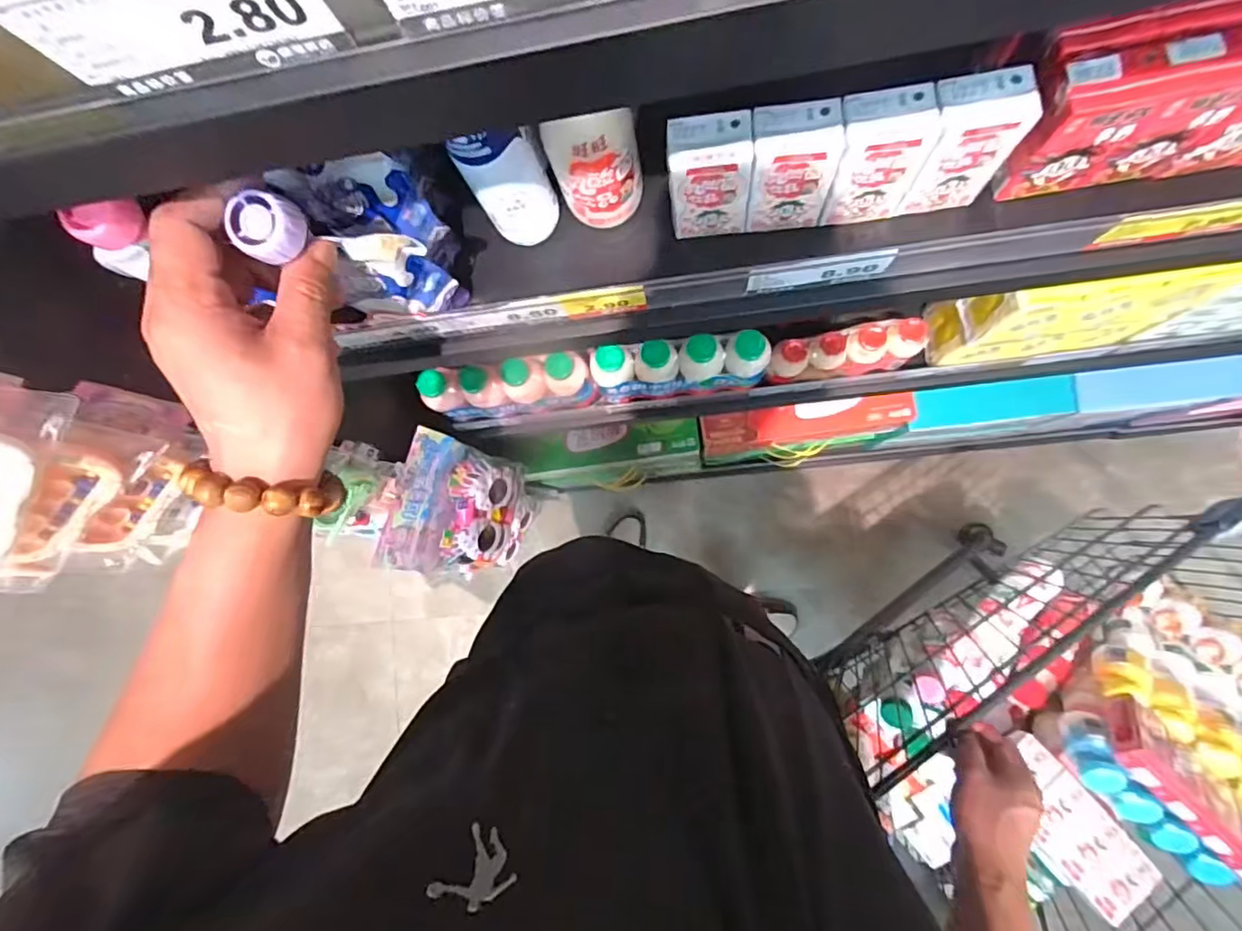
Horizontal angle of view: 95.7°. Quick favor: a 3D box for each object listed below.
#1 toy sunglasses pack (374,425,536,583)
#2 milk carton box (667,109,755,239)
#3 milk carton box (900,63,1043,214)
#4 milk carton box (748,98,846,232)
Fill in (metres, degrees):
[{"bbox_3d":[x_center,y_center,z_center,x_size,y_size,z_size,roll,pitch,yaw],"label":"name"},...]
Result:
[{"bbox_3d":[-0.216,0.070,0.782,0.032,0.253,0.182,18,84,33],"label":"toy sunglasses pack"},{"bbox_3d":[0.057,-0.186,0.366,0.049,0.079,0.035,-4,85,7],"label":"milk carton box"},{"bbox_3d":[0.207,-0.195,0.345,0.050,0.079,0.034,-7,84,7],"label":"milk carton box"},{"bbox_3d":[0.107,-0.187,0.359,0.049,0.081,0.032,-4,85,7],"label":"milk carton box"}]

